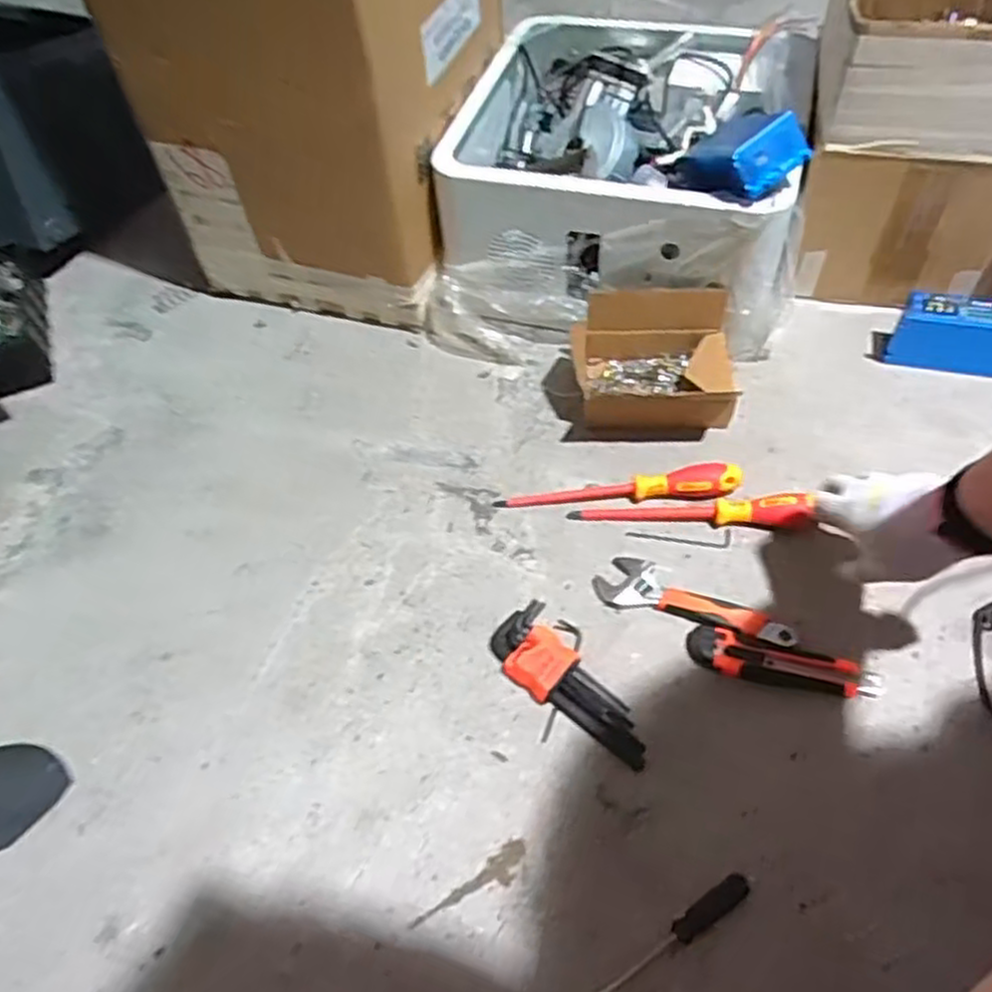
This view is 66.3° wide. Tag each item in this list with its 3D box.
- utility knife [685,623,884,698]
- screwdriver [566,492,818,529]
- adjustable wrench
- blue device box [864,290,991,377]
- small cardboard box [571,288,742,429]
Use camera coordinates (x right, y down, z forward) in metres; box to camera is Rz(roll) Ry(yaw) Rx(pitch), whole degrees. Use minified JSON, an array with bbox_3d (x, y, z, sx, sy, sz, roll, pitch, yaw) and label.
[{"bbox_3d":[0.255,0.151,0.678,0.164,0.014,0.042,13,57,14],"label":"utility knife"},{"bbox_3d":[0.196,0.018,0.777,0.231,0.025,0.026,-2,55,13],"label":"screwdriver"},{"bbox_3d":[0.188,0.097,0.724,0.184,0.011,0.053,12,57,13],"label":"adjustable wrench"},{"bbox_3d":[0.525,-0.179,0.849,0.173,0.076,0.047,12,57,13],"label":"blue device box"},{"bbox_3d":[0.179,-0.148,0.848,0.169,0.090,0.141,-2,55,3],"label":"small cardboard box"}]

